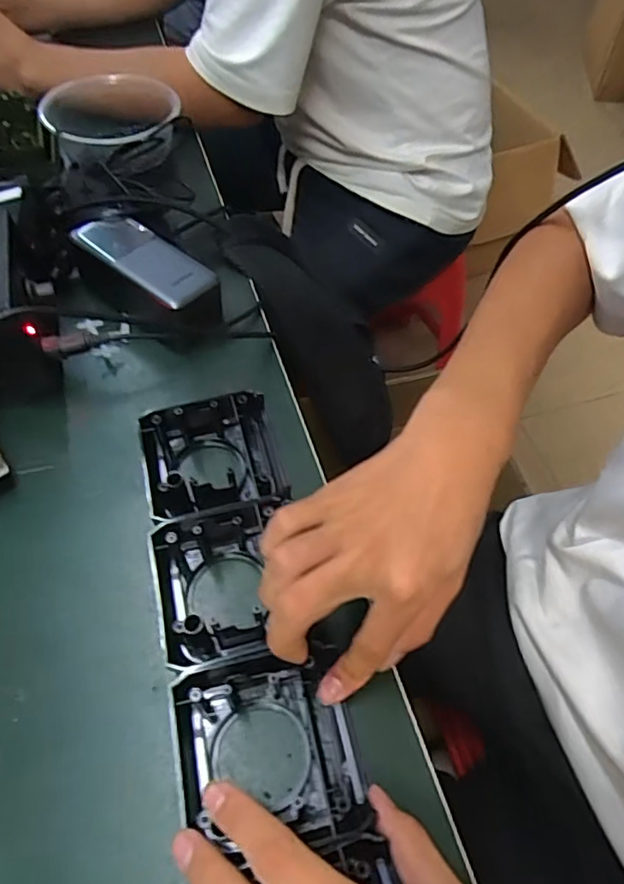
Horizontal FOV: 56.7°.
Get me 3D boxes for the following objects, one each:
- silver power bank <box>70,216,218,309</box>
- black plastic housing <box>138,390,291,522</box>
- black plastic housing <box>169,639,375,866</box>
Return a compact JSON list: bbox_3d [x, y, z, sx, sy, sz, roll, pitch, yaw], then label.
[{"bbox_3d":[-0.137,-0.149,0.467,0.125,0.013,0.047,31,61,20],"label":"silver power bank"},{"bbox_3d":[-0.068,0.010,0.398,0.094,0.034,0.089,-17,57,-10],"label":"black plastic housing"},{"bbox_3d":[-0.023,0.156,0.298,0.088,0.028,0.087,-9,56,-5],"label":"black plastic housing"}]

